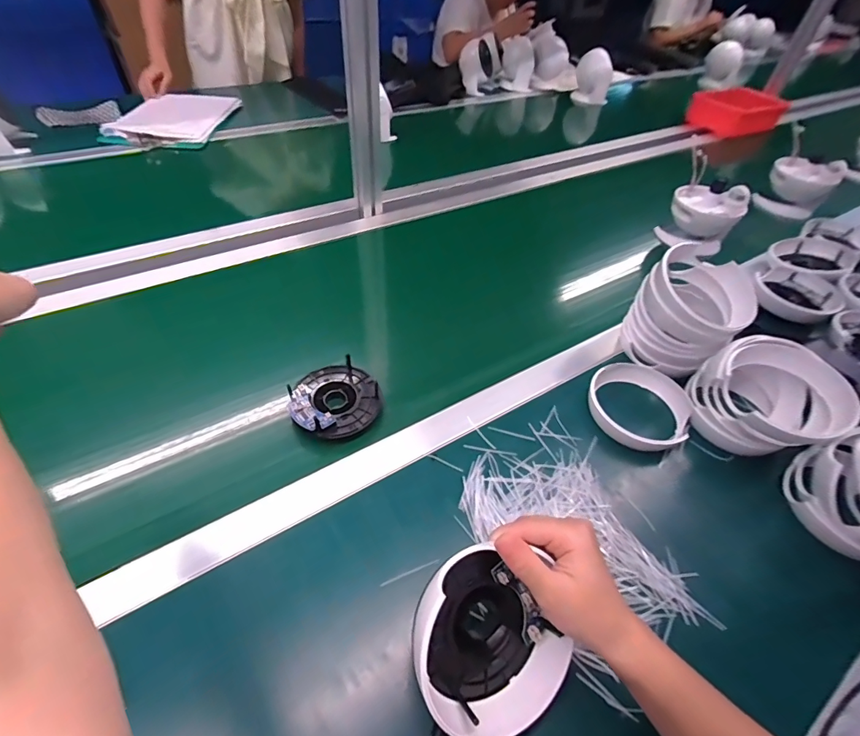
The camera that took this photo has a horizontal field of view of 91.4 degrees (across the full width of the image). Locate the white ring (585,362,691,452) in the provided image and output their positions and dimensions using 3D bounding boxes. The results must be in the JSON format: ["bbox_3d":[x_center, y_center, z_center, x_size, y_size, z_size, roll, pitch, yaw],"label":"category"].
[{"bbox_3d":[0.246,0.045,0.497,0.114,0.030,0.110,2,49,-2],"label":"white ring"}]

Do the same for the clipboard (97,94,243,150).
[{"bbox_3d":[-0.624,-0.613,1.029,0.223,0.030,0.311,0,49,-4],"label":"clipboard"}]

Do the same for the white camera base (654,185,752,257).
[{"bbox_3d":[0.499,-0.278,0.772,0.119,0.096,0.098,30,54,21],"label":"white camera base"}]

